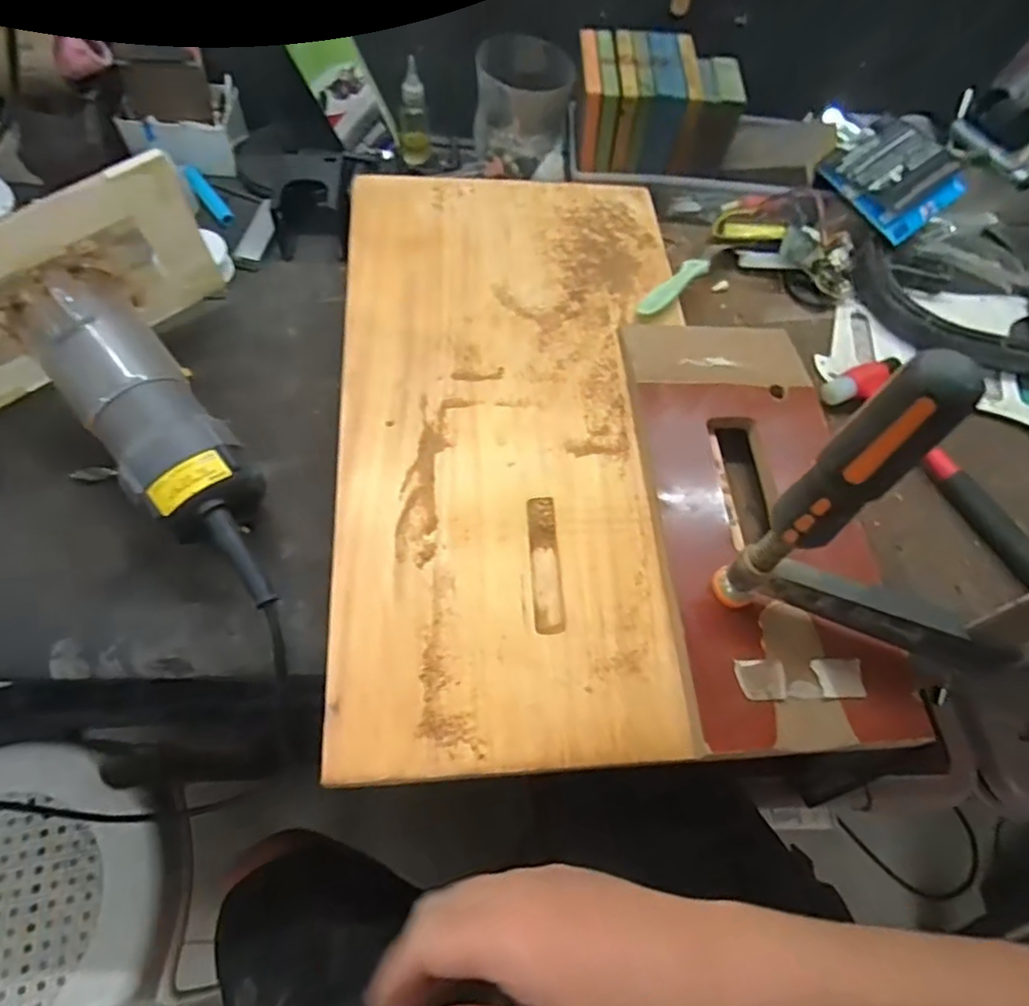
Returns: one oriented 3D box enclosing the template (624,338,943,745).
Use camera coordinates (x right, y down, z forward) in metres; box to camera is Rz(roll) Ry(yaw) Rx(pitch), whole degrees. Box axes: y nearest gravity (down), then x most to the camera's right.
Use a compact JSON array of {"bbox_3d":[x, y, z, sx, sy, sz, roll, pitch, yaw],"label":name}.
[{"bbox_3d":[0.182,-0.002,0.448,0.162,0.012,0.333,-2,62,-5],"label":"template"}]

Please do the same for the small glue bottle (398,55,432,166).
[{"bbox_3d":[-0.104,-0.398,0.632,0.032,0.099,0.024,-5,62,-6],"label":"small glue bottle"}]

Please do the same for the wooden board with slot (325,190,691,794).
[{"bbox_3d":[0.004,-0.076,0.479,0.263,0.020,0.517,-2,62,-4],"label":"wooden board with slot"}]

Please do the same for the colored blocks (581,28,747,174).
[{"bbox_3d":[0.142,-0.381,0.601,0.155,0.089,0.095,3,60,-4],"label":"colored blocks"}]

